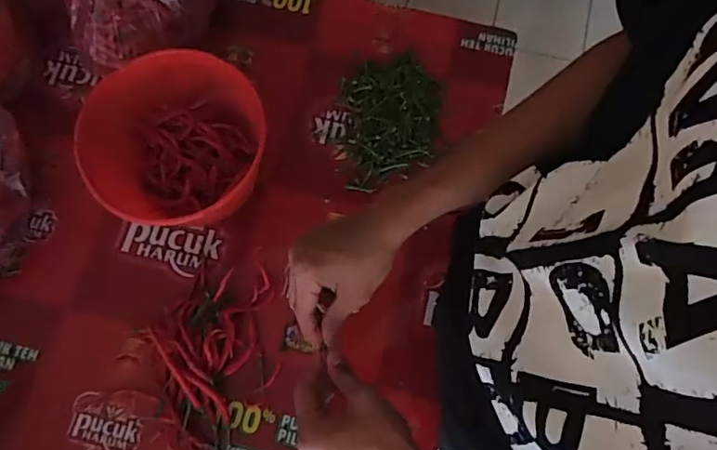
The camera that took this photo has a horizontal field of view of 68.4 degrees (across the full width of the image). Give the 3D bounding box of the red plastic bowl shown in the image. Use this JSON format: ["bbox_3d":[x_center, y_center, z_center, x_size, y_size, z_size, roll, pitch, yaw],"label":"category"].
[{"bbox_3d":[-0.265,-0.113,0.727,0.263,0.131,0.224,26,76,7],"label":"red plastic bowl"}]

